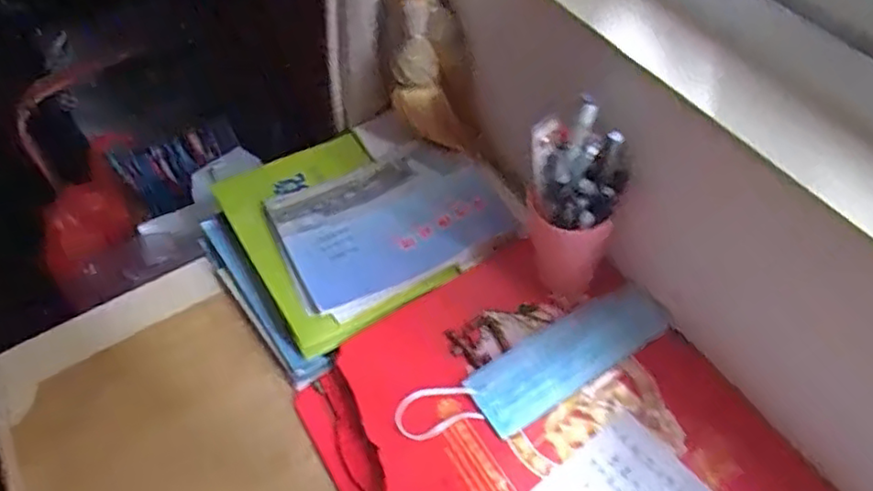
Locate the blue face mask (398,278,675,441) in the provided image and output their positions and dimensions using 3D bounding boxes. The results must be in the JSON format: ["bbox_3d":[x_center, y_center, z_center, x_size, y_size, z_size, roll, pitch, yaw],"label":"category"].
[{"bbox_3d":[0.085,0.104,0.537,0.236,0.010,0.064,-25,59,-13],"label":"blue face mask"}]

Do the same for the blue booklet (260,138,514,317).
[{"bbox_3d":[-0.045,-0.026,0.628,0.209,0.010,0.146,-23,61,-10],"label":"blue booklet"}]

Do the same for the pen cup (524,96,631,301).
[{"bbox_3d":[0.105,-0.031,0.522,0.064,0.180,0.068,-1,57,2],"label":"pen cup"}]

